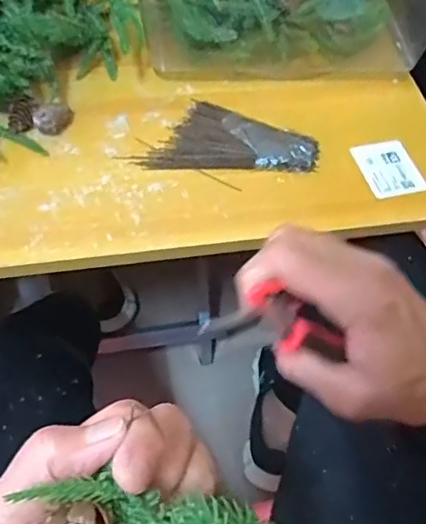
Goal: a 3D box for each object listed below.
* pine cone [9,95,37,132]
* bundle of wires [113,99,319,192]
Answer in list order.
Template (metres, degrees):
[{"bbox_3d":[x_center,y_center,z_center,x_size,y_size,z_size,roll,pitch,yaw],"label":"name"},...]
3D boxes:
[{"bbox_3d":[-0.160,-0.124,0.480,0.024,0.019,0.024,-9,57,-11],"label":"pine cone"},{"bbox_3d":[0.013,-0.100,0.482,0.148,0.016,0.083,16,56,6],"label":"bundle of wires"}]

